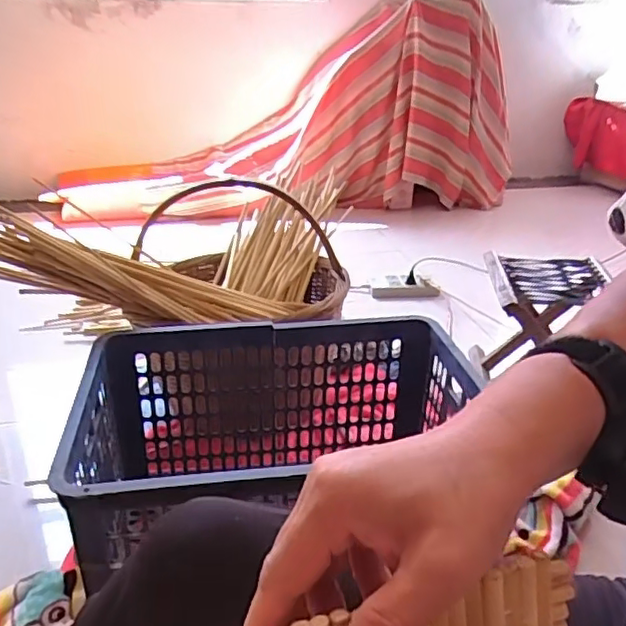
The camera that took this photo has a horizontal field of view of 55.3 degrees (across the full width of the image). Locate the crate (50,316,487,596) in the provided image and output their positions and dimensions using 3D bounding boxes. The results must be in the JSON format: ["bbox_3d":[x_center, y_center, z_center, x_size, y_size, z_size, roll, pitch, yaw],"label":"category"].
[{"bbox_3d":[-0.036,0.193,0.787,0.486,0.256,0.334,-4,25,-9],"label":"crate"}]

